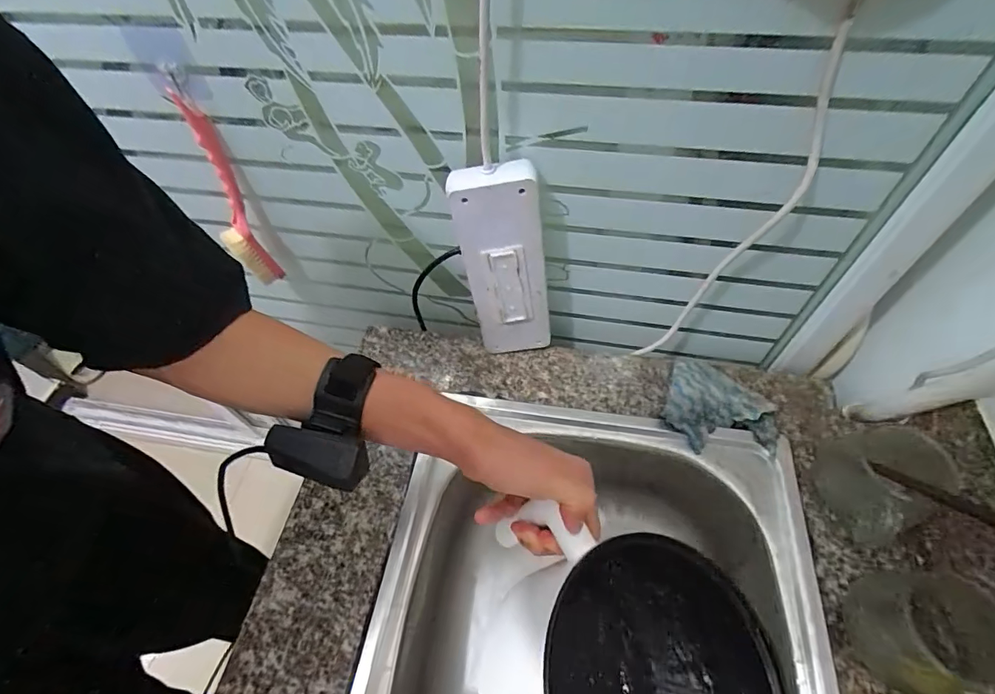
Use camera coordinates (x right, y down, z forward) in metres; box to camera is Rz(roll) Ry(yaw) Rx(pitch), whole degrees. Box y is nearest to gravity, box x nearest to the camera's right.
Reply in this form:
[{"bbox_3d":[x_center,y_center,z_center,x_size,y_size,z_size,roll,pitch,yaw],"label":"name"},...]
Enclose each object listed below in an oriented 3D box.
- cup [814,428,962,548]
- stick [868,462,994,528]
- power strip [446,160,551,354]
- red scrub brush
[{"bbox_3d":[0.331,0.116,0.402,0.092,0.069,0.089,-2,55,3],"label":"cup"},{"bbox_3d":[0.347,0.118,0.341,0.013,0.012,0.138,-14,11,-5],"label":"stick"},{"bbox_3d":[0.007,-0.074,0.462,0.078,0.221,0.048,-10,55,-3],"label":"power strip"},{"bbox_3d":[-0.275,-0.148,0.473,0.033,0.204,0.040,9,56,10],"label":"red scrub brush"}]

